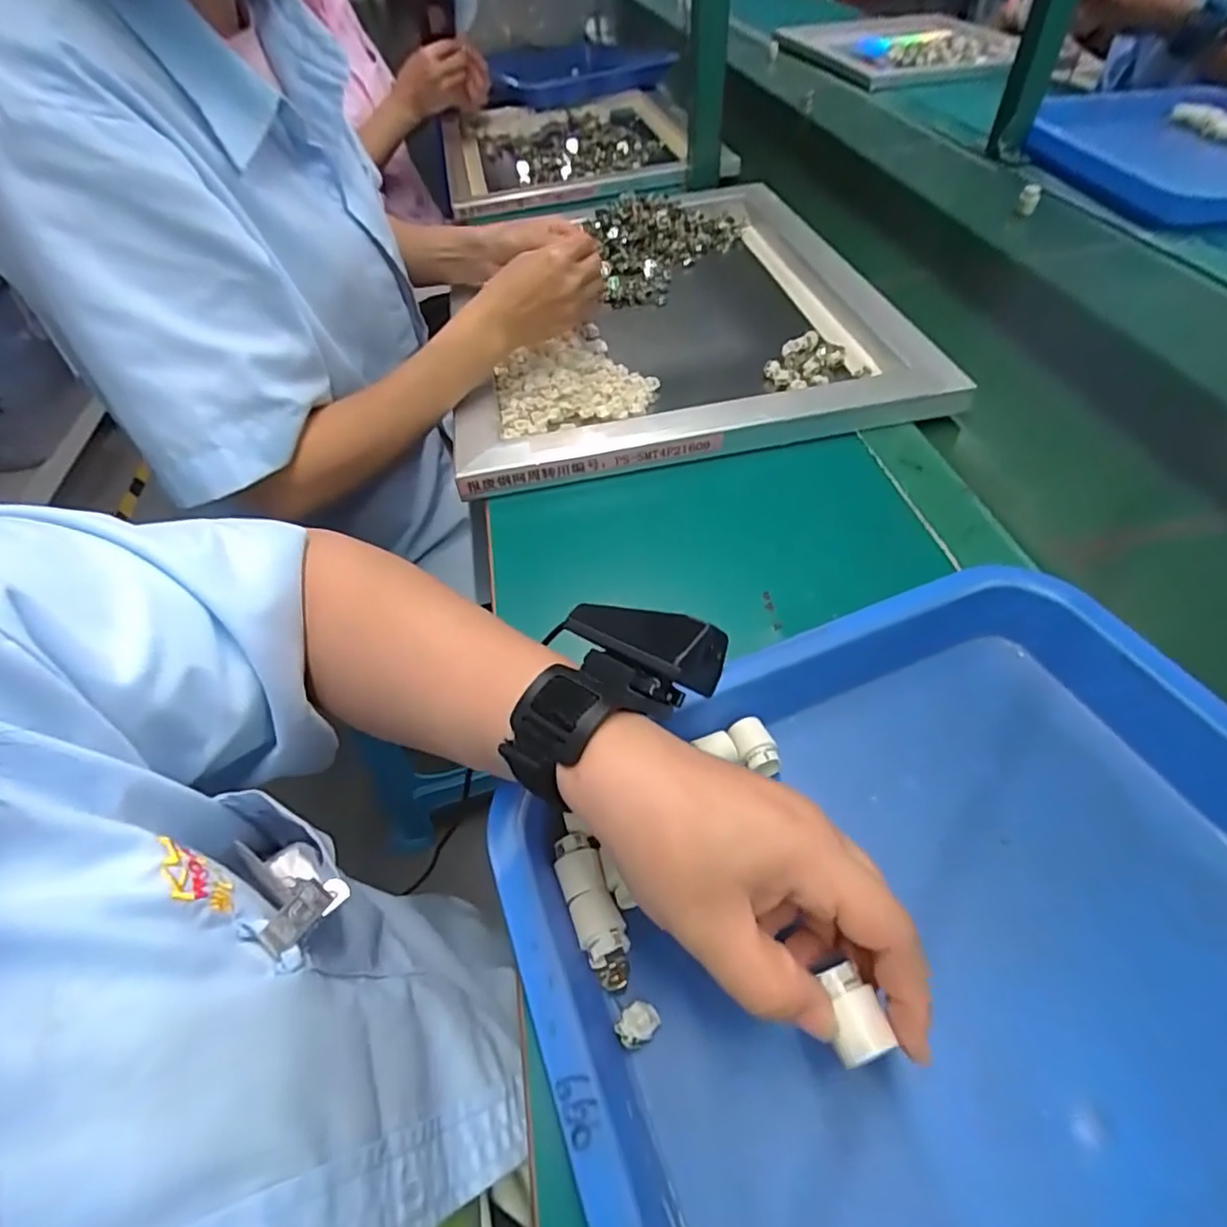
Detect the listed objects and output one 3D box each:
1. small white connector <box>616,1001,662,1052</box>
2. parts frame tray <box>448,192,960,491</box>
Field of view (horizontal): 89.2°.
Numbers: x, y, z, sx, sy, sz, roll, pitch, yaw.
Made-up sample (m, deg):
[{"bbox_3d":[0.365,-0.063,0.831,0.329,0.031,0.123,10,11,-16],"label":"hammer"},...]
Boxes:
[{"bbox_3d":[0.010,0.171,0.258,0.018,0.017,0.013,-34,56,-19],"label":"small white connector"},{"bbox_3d":[0.047,-0.328,0.654,0.419,0.041,0.510,-11,52,-3],"label":"parts frame tray"}]

